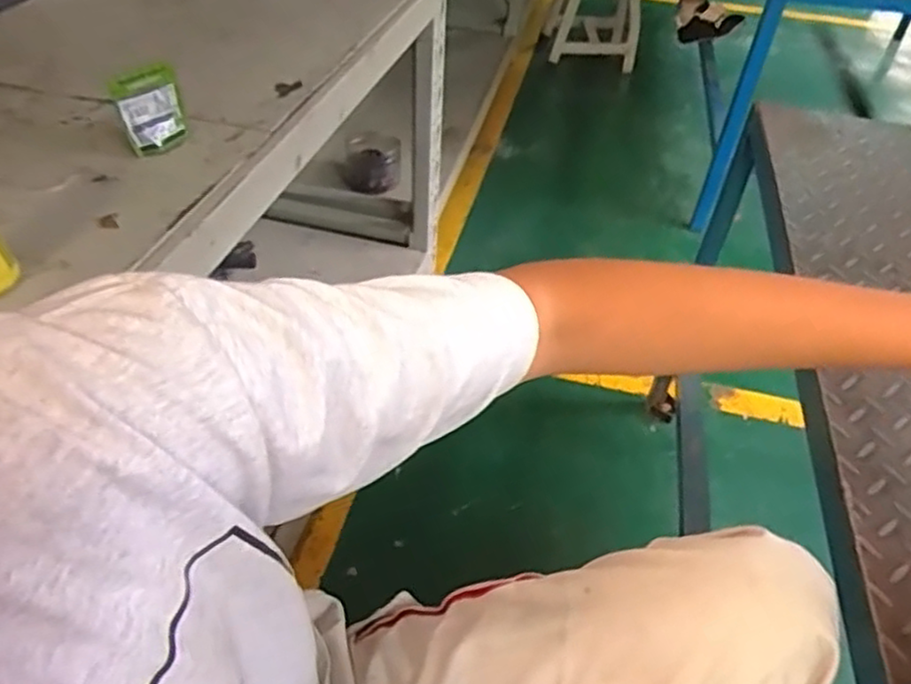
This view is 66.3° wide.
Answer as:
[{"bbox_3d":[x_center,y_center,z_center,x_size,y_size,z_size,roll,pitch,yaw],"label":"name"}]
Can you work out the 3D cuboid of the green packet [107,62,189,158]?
[{"bbox_3d":[-0.342,-0.262,0.784,0.070,0.089,0.038,-15,47,-18],"label":"green packet"}]

